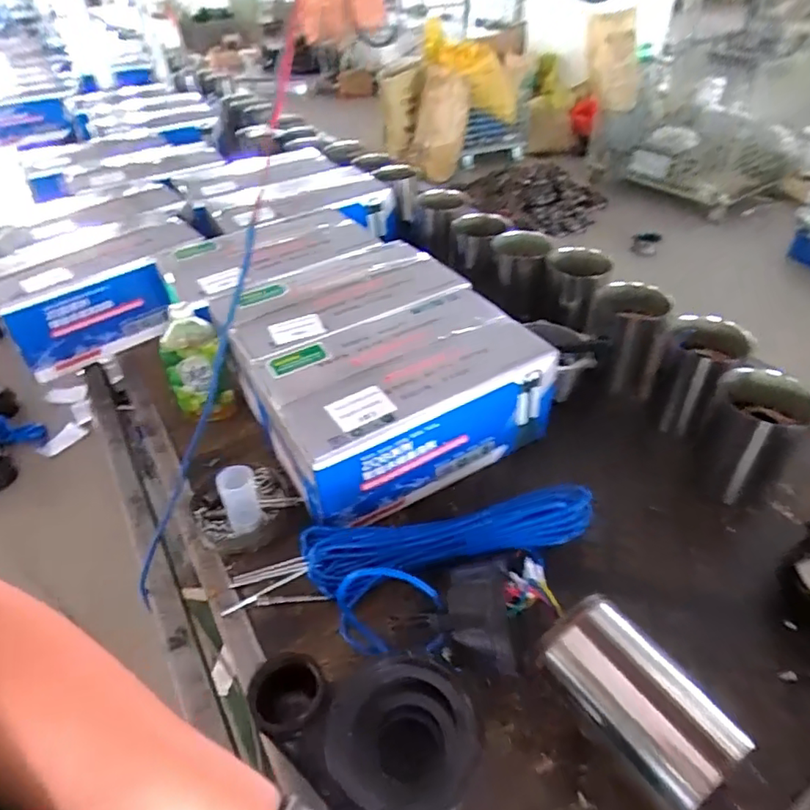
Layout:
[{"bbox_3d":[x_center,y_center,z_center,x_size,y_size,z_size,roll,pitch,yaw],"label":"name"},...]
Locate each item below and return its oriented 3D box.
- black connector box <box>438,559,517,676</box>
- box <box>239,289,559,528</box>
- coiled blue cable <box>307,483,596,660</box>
[{"bbox_3d":[0.074,0.219,0.605,0.075,0.052,0.118,-2,41,1],"label":"black connector box"},{"bbox_3d":[0.000,-0.005,0.879,0.400,0.165,0.232,-23,44,-21],"label":"box"},{"bbox_3d":[0.067,0.196,0.739,0.380,0.069,0.181,-14,42,-12],"label":"coiled blue cable"}]

